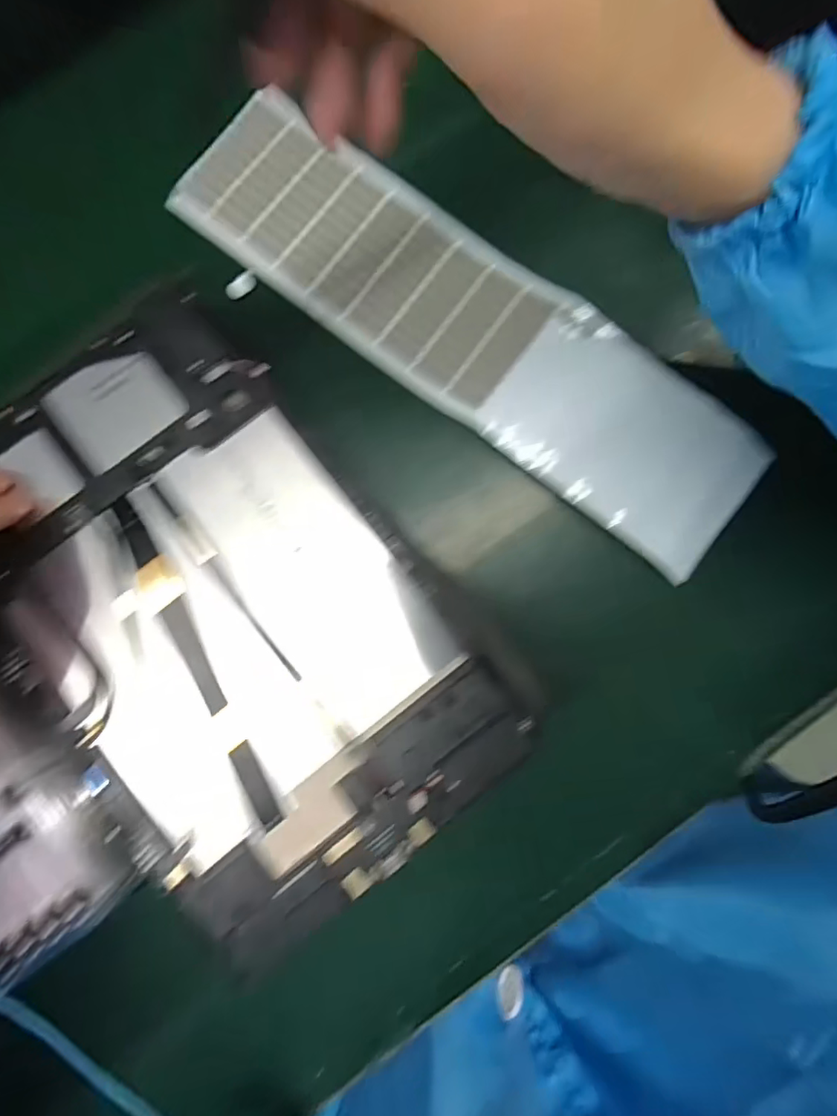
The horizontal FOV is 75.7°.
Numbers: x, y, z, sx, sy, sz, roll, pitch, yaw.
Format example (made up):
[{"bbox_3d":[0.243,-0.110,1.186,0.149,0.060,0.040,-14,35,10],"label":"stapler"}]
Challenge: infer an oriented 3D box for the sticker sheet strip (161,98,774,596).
[{"bbox_3d":[0.026,-0.118,0.275,0.319,0.009,0.084,37,90,4],"label":"sticker sheet strip"}]

